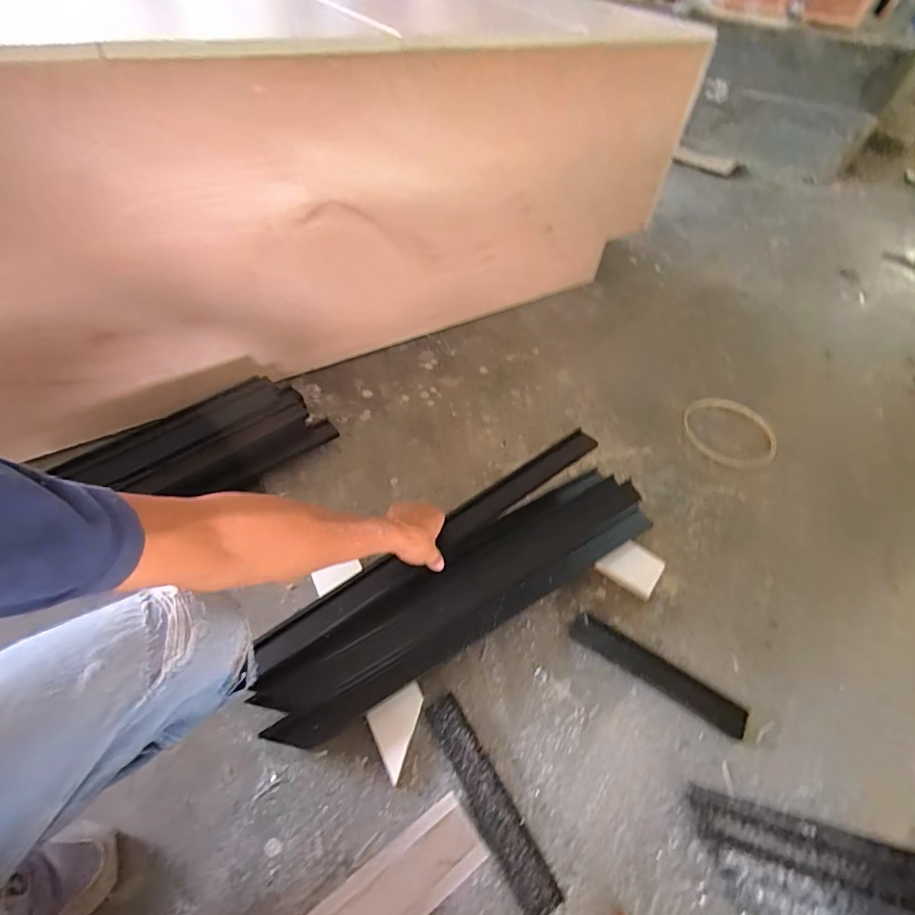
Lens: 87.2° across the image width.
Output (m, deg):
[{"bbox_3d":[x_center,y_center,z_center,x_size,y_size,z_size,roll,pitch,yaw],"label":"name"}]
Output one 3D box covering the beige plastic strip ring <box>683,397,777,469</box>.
[{"bbox_3d":[0.599,-0.061,1.059,0.188,0.009,0.199,1,51,-1],"label":"beige plastic strip ring"}]

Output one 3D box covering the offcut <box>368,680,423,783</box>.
[{"bbox_3d":[-0.071,0.364,0.644,0.077,0.004,0.084,-23,71,-18],"label":"offcut"}]

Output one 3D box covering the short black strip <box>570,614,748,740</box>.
[{"bbox_3d":[0.290,0.311,0.706,0.251,0.014,0.051,28,55,19],"label":"short black strip"}]

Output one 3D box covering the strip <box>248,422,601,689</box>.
[{"bbox_3d":[-0.021,0.122,0.728,0.602,0.033,0.053,-31,59,-22],"label":"strip"}]

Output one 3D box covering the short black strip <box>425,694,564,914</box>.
[{"bbox_3d":[0.036,0.425,0.601,0.053,0.015,0.246,-26,57,-21],"label":"short black strip"}]

